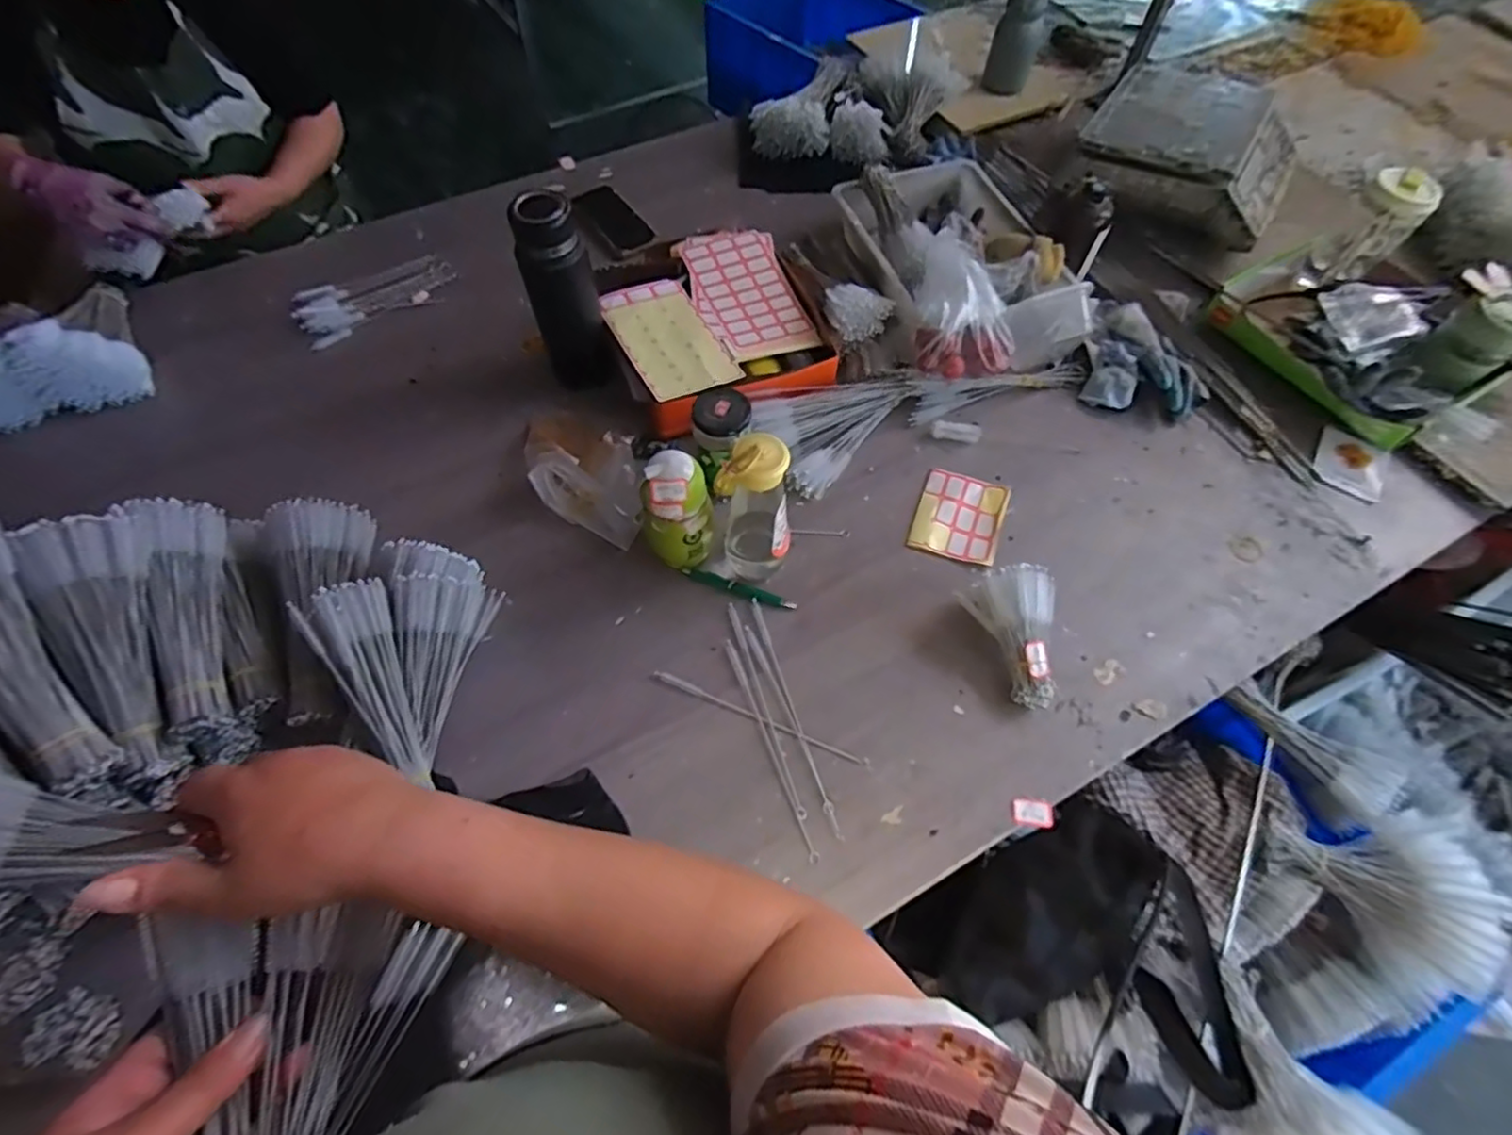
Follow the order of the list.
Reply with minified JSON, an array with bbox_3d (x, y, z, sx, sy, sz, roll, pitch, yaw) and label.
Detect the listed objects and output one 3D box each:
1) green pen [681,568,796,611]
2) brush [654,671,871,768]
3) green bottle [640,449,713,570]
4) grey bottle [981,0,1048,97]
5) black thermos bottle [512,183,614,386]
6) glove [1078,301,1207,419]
[{"bbox_3d":[-0.019,0.024,0.753,0.131,0.012,0.015,19,62,9],"label":"green pen"},{"bbox_3d":[0.003,0.153,0.683,0.234,0.005,0.010,22,62,10],"label":"brush"},{"bbox_3d":[-0.083,-0.054,0.713,0.075,0.159,0.061,-7,61,-6],"label":"green bottle"},{"bbox_3d":[0.457,-0.922,1.179,0.080,0.131,0.060,17,61,8],"label":"grey bottle"},{"bbox_3d":[-0.225,-0.311,0.798,0.077,0.228,0.081,-18,63,-12],"label":"black thermos bottle"},{"bbox_3d":[0.523,-0.274,0.896,0.149,0.047,0.144,15,61,6],"label":"glove"}]

